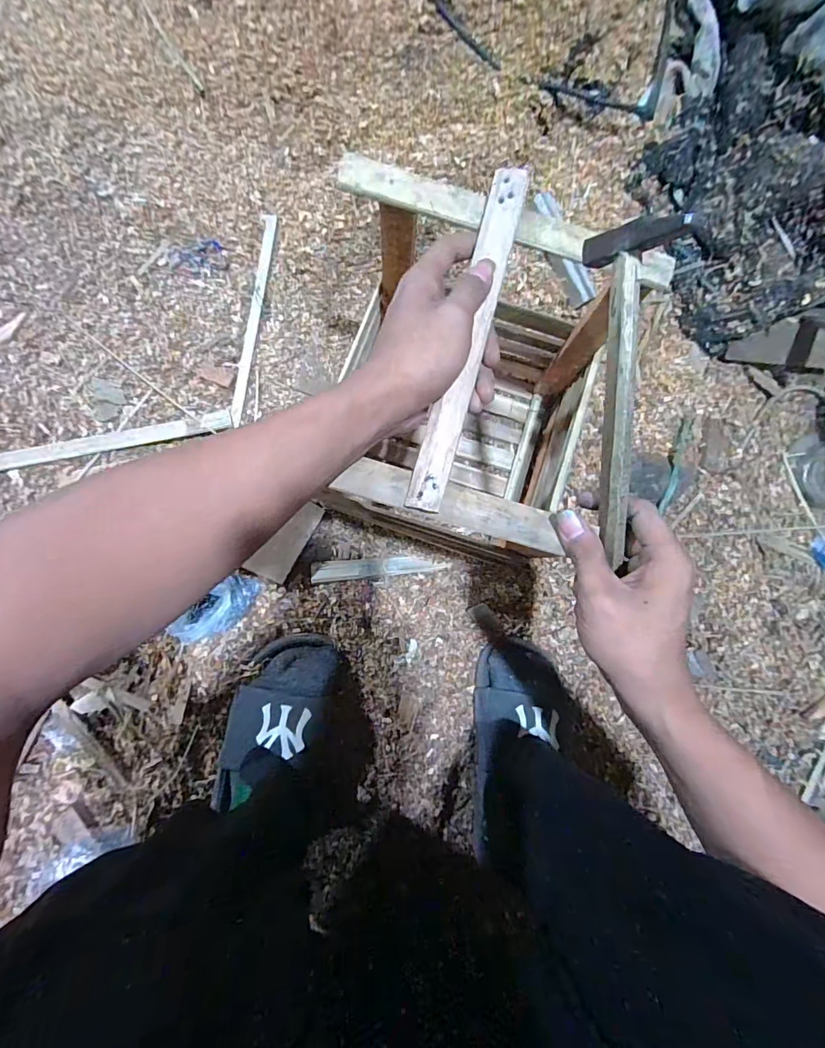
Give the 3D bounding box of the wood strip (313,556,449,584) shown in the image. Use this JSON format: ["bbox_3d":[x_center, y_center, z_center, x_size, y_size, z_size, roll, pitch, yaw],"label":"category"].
[{"bbox_3d":[-0.039,0.054,0.552,0.165,0.009,0.024,-3,84,-7],"label":"wood strip"}]

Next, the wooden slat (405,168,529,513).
[{"bbox_3d":[0.038,-0.126,0.305,0.023,0.008,0.240,15,88,-5],"label":"wooden slat"}]

